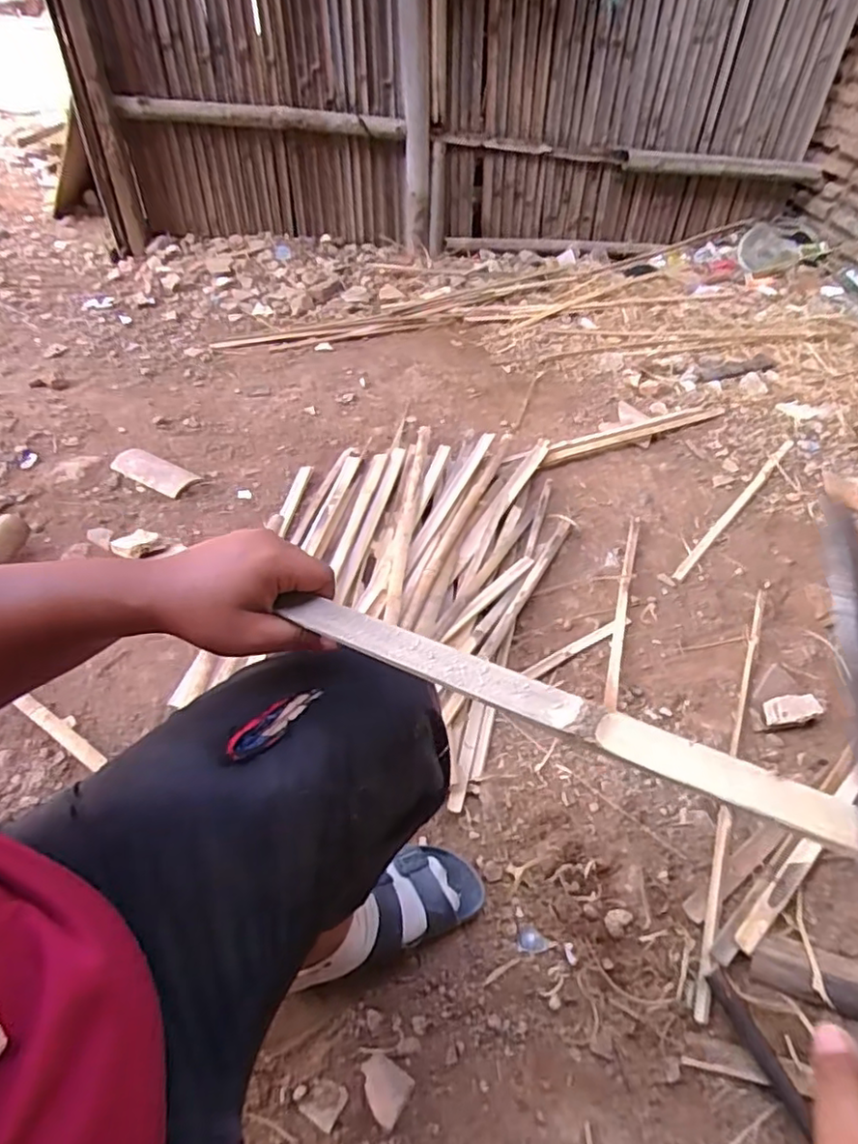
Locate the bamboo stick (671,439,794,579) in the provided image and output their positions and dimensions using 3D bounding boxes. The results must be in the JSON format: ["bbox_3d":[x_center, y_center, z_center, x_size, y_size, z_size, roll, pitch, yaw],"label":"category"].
[{"bbox_3d":[0.670,-0.148,1.369,0.022,0.011,0.600,34,50,26],"label":"bamboo stick"}]

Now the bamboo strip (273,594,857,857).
[{"bbox_3d":[0.136,0.095,0.308,0.541,0.011,0.027,17,48,29],"label":"bamboo strip"}]

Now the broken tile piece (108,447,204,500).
[{"bbox_3d":[-0.589,-0.212,1.349,0.195,0.034,0.095,28,48,21],"label":"broken tile piece"}]

